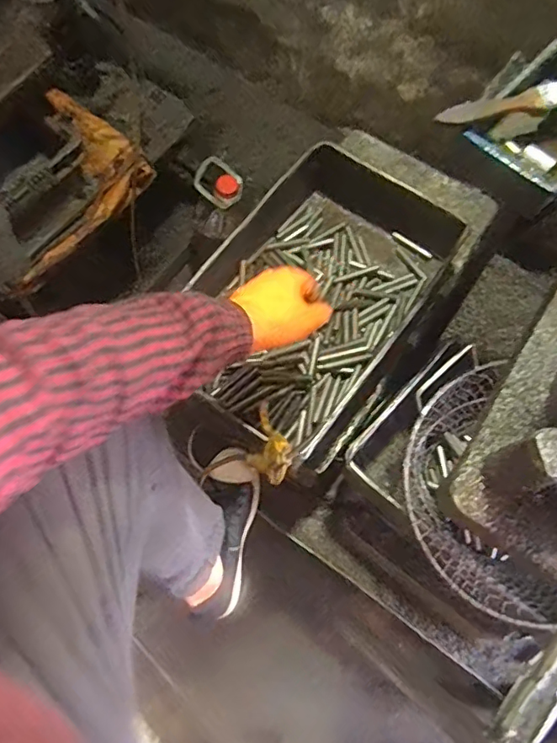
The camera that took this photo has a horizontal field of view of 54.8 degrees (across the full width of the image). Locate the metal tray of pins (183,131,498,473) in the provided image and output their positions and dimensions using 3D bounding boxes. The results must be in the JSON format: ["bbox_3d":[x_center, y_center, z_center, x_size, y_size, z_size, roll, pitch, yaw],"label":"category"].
[{"bbox_3d":[0.068,-0.100,0.809,0.282,0.134,0.425,33,74,9],"label":"metal tray of pins"}]

